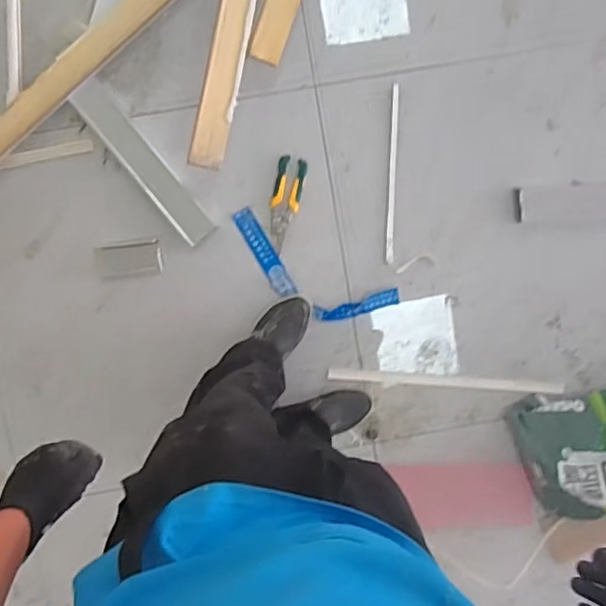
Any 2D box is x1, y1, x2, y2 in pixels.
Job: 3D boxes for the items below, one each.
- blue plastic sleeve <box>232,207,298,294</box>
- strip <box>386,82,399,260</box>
[{"bbox_3d":[-0.074,-0.097,1.164,0.042,0.010,0.187,-29,97,0],"label":"blue plastic sleeve"},{"bbox_3d":[0.172,-0.242,1.145,0.014,0.005,0.330,1,102,2],"label":"strip"}]

